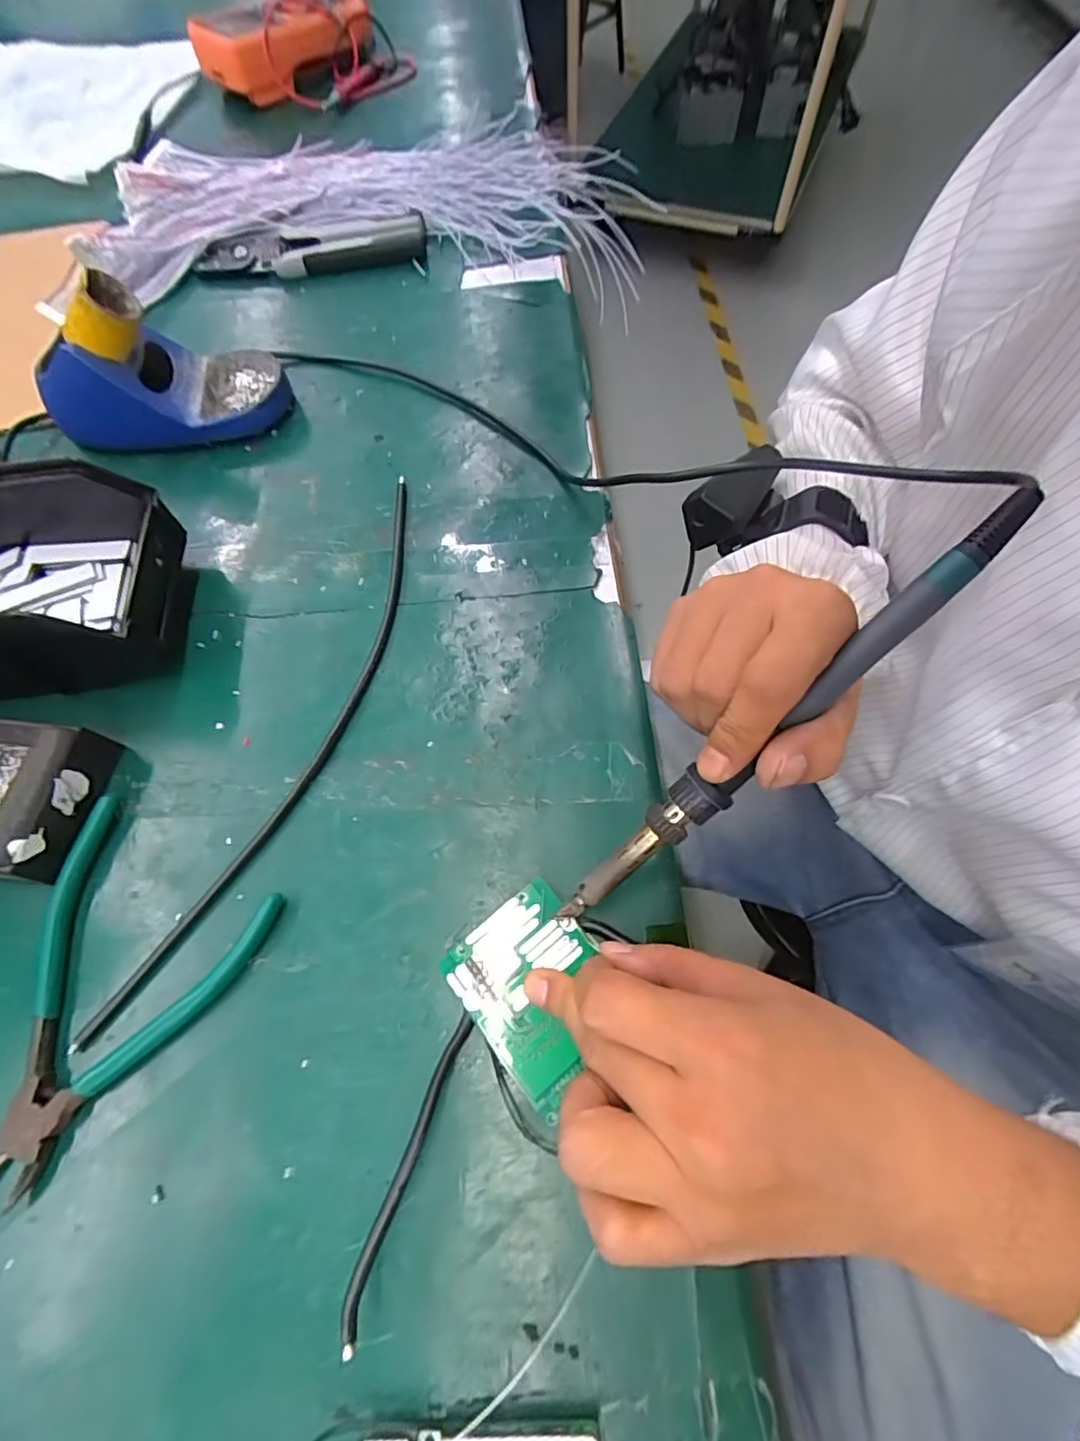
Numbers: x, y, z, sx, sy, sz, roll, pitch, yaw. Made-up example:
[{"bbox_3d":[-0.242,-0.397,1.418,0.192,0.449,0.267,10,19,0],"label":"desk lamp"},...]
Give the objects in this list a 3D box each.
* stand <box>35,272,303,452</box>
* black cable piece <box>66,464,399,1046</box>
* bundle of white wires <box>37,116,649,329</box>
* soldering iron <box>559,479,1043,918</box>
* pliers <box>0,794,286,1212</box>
[{"bbox_3d":[-0.264,-0.246,0.400,0.155,0.085,0.080,-13,66,-4],"label":"stand"},{"bbox_3d":[-0.126,0.001,0.320,0.049,0.004,0.341,18,68,9],"label":"black cable piece"},{"bbox_3d":[-0.159,-0.463,0.545,0.500,0.078,0.243,-10,67,-7],"label":"bundle of white wires"},{"bbox_3d":[0.092,0.002,0.230,0.237,0.018,0.019,-45,70,13],"label":"soldering iron"},{"bbox_3d":[-0.205,0.122,0.267,0.112,0.012,0.143,26,69,13],"label":"pliers"}]

